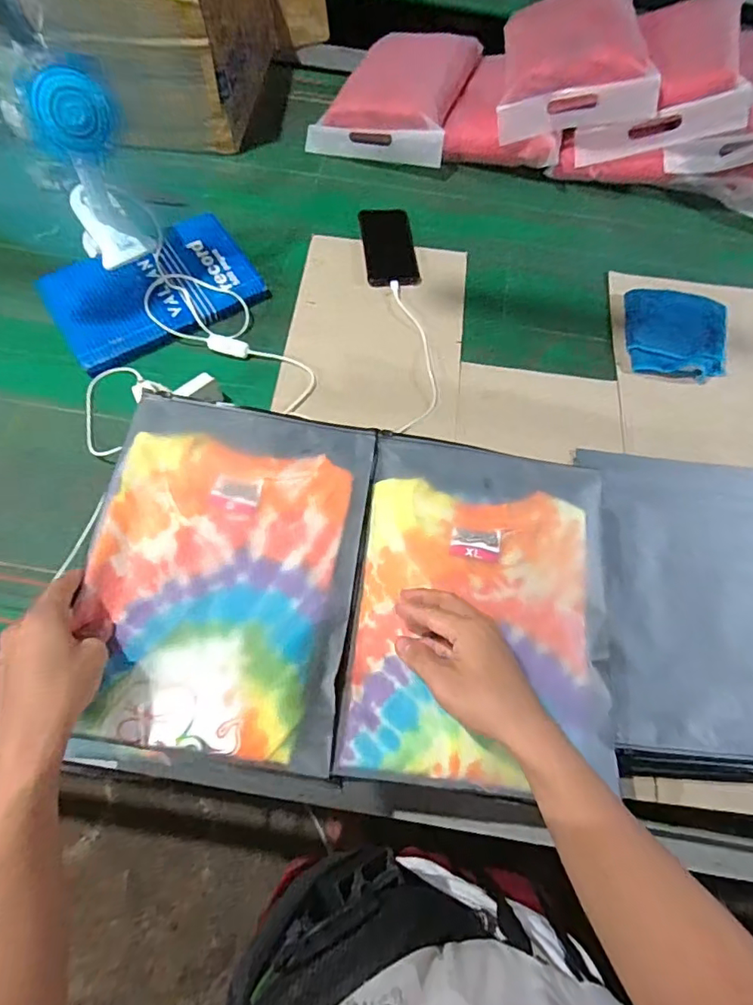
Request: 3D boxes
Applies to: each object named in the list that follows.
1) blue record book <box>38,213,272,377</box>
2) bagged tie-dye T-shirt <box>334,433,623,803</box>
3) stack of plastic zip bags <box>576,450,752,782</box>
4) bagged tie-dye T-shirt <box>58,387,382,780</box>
[{"bbox_3d":[-0.323,-0.312,0.775,0.282,0.020,0.176,-32,79,-15],"label":"blue record book"},{"bbox_3d":[0.107,0.093,0.510,0.244,0.025,0.333,7,65,0],"label":"bagged tie-dye T-shirt"},{"bbox_3d":[0.388,0.114,0.631,0.255,0.014,0.389,3,65,-2],"label":"stack of plastic zip bags"},{"bbox_3d":[-0.140,0.053,0.501,0.242,0.030,0.342,8,65,0],"label":"bagged tie-dye T-shirt"}]

